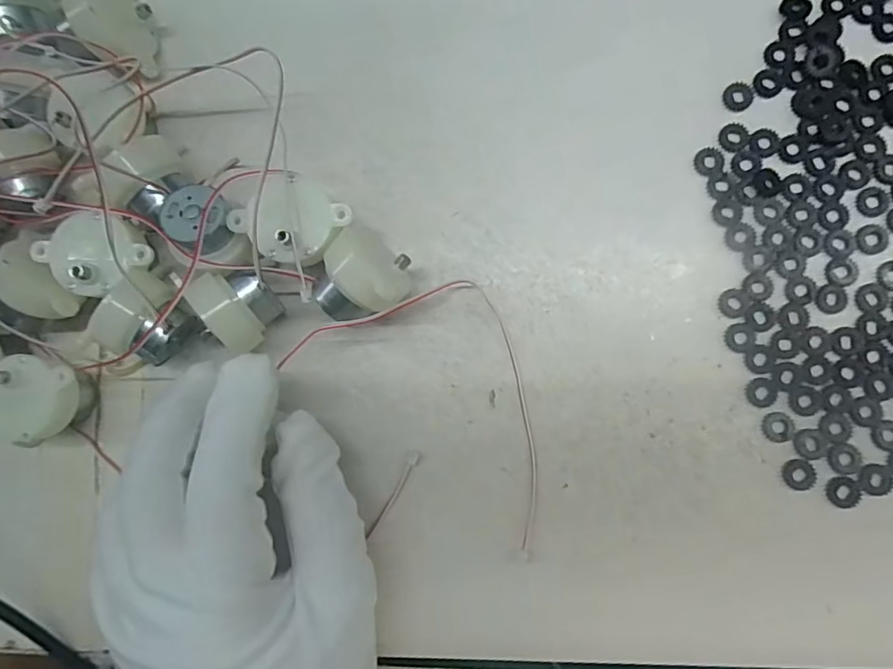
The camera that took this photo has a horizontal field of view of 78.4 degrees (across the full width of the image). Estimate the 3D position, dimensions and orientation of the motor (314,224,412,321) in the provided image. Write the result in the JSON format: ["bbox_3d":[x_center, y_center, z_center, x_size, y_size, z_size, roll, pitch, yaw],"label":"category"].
[{"bbox_3d":[-0.032,-0.021,0.202,0.033,0.034,0.033,40,92,8],"label":"motor"}]

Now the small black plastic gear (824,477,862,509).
[{"bbox_3d":[0.137,0.054,0.188,0.011,0.004,0.010,0,87,7],"label":"small black plastic gear"}]

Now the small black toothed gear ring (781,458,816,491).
[{"bbox_3d":[0.123,0.049,0.190,0.011,0.004,0.011,0,87,7],"label":"small black toothed gear ring"}]

